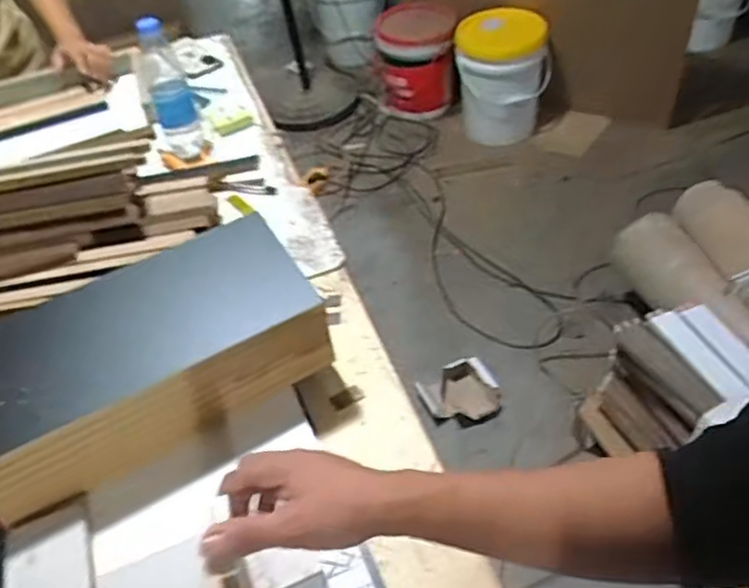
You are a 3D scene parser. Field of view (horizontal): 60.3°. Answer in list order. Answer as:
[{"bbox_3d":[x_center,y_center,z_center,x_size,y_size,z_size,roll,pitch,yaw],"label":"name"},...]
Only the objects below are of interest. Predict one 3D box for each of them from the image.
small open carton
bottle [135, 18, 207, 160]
[{"bbox_3d":[0.222,0.250,1.642,0.190,0.054,0.168,-25,48,-15],"label":"small open carton"},{"bbox_3d":[-0.324,-0.326,1.006,0.067,0.222,0.075,-20,47,-10],"label":"bottle"}]

